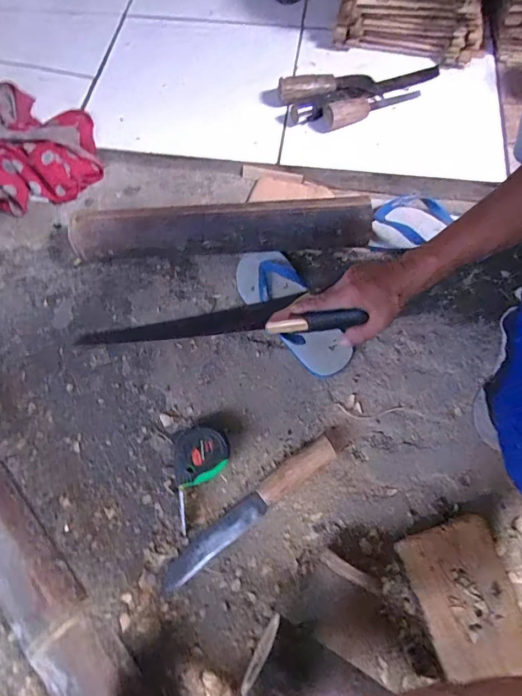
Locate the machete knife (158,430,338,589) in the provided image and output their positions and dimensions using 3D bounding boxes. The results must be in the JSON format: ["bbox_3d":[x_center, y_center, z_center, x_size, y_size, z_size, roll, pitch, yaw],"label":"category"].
[{"bbox_3d":[-0.013,0.218,0.562,0.278,0.038,0.042,-34,70,-13],"label":"machete knife"}]

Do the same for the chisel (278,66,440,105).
[{"bbox_3d":[0.187,-0.508,0.795,0.304,0.040,0.062,-11,66,-4],"label":"chisel"}]

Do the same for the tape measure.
[{"bbox_3d":[-0.081,0.177,0.575,0.079,0.051,0.128,-6,66,-2],"label":"tape measure"}]

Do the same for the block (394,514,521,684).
[{"bbox_3d":[0.245,0.304,0.505,0.111,0.050,0.157,-15,67,-5],"label":"block"}]

